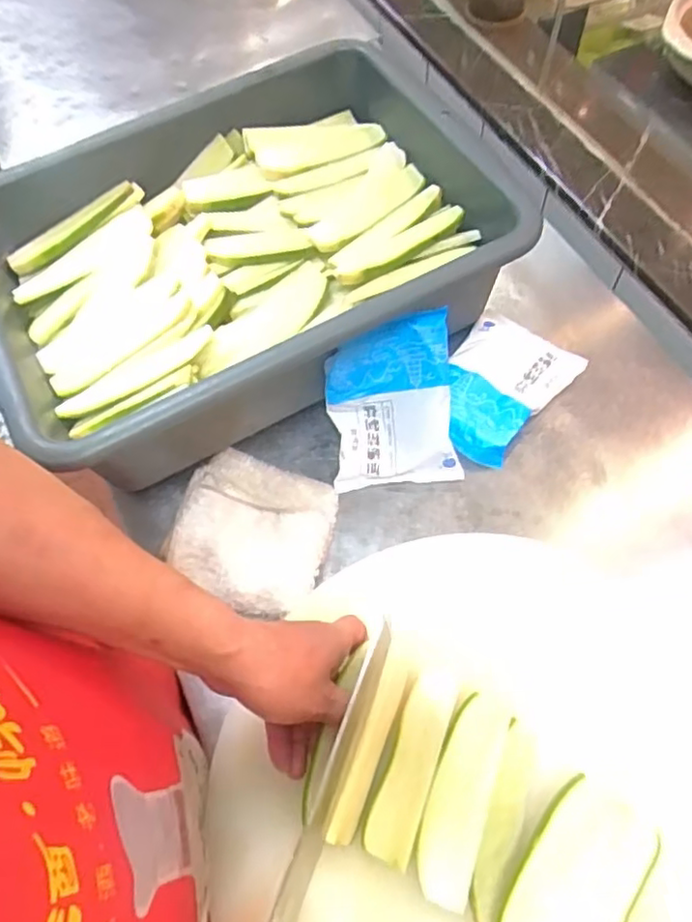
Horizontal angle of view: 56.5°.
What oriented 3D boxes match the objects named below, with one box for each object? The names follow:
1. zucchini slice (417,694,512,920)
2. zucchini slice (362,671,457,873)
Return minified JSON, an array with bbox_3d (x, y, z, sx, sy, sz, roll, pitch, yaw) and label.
[{"bbox_3d":[0.084,0.242,0.467,0.044,0.015,0.136,20,66,12],"label":"zucchini slice"},{"bbox_3d":[0.049,0.223,0.477,0.034,0.006,0.134,18,65,12],"label":"zucchini slice"}]

